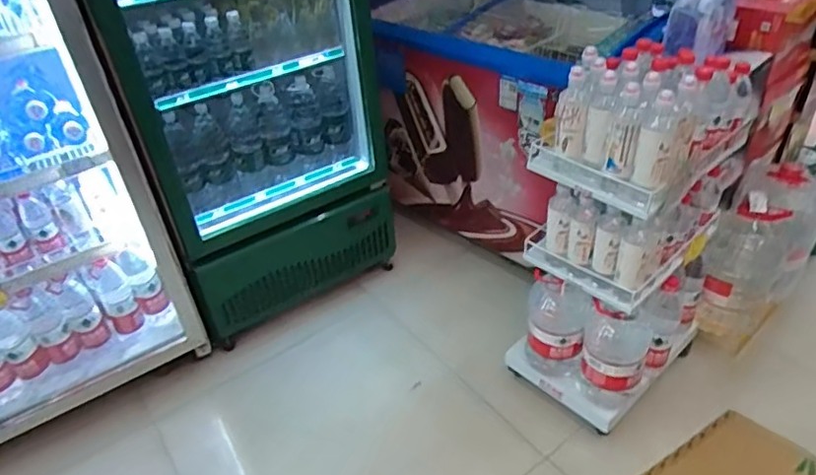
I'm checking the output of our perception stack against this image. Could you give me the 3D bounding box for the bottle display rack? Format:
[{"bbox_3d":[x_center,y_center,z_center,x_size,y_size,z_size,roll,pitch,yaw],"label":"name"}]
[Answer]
[{"bbox_3d":[0.521,-0.008,1.439,0.407,0.871,0.327,-31,41,-30],"label":"bottle display rack"}]

